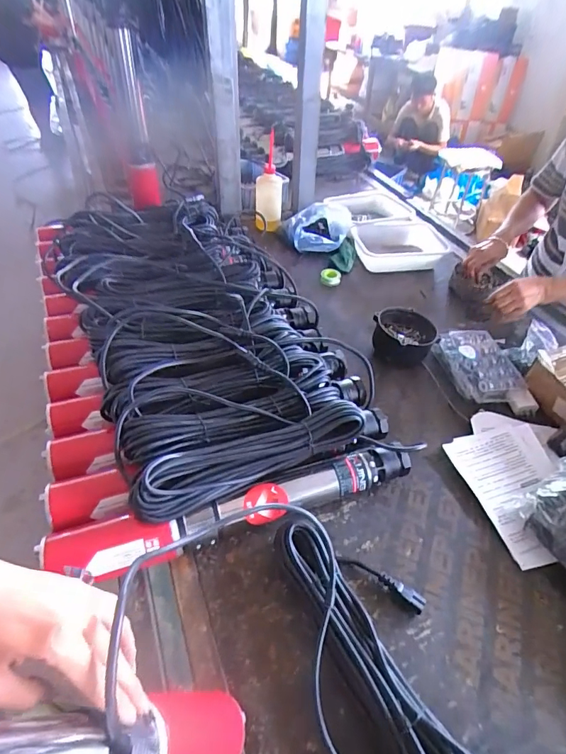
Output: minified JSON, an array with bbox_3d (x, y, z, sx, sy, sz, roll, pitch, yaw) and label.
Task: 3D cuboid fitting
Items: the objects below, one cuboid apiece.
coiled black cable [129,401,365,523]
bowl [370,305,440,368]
[{"bbox_3d":[-0.044,0.111,0.604,0.333,0.082,0.075,-18,49,-20],"label":"coiled black cable"},{"bbox_3d":[0.258,-0.077,0.920,0.133,0.082,0.129,10,46,6],"label":"bowl"}]

